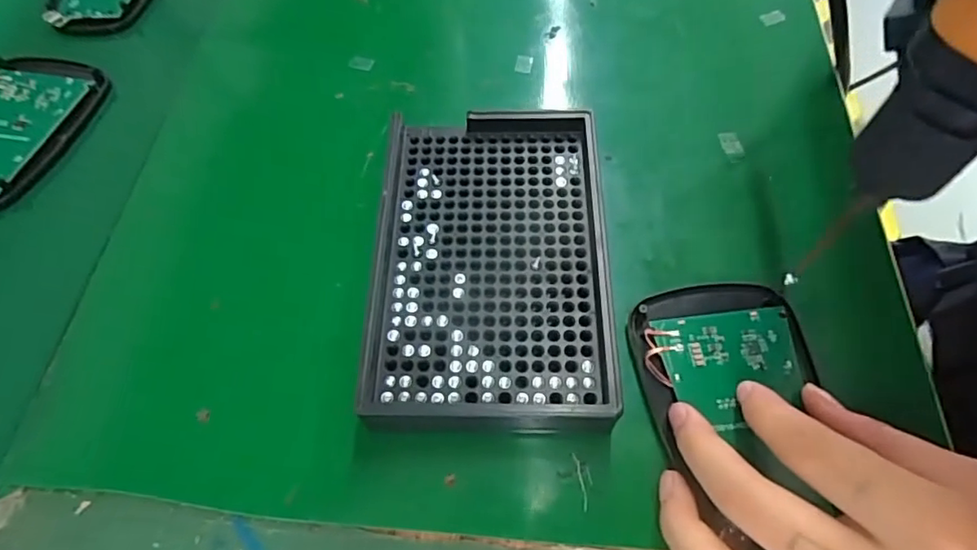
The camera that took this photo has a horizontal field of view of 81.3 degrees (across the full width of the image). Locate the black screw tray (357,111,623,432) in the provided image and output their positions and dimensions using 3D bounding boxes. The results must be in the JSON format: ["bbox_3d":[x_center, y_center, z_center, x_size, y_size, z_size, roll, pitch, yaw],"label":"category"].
[{"bbox_3d":[0.001,-0.007,0.232,0.090,0.025,0.140,0,62,1],"label":"black screw tray"}]

